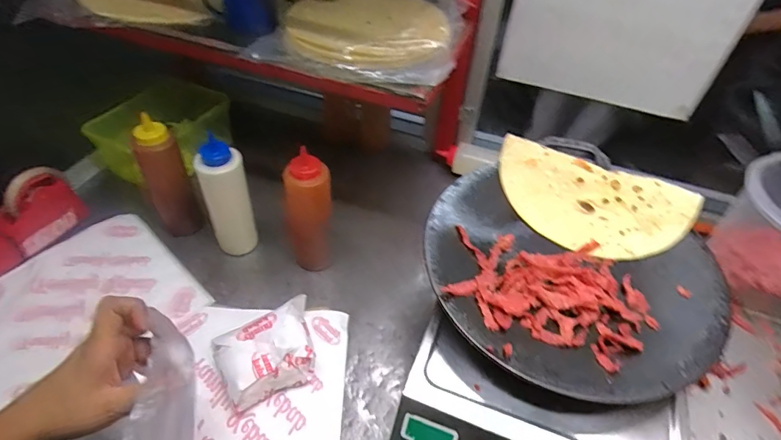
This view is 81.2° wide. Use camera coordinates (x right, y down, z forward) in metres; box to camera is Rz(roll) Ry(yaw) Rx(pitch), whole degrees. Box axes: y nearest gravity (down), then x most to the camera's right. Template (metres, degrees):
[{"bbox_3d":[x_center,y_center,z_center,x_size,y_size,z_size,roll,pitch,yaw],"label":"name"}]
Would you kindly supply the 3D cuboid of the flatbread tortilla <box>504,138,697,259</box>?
[{"bbox_3d":[0.253,-0.022,0.591,0.242,0.012,0.134,20,70,16],"label":"flatbread tortilla"}]

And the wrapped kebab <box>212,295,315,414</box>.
[{"bbox_3d":[-0.153,0.165,0.577,0.127,0.047,0.106,-19,53,-23],"label":"wrapped kebab"}]

